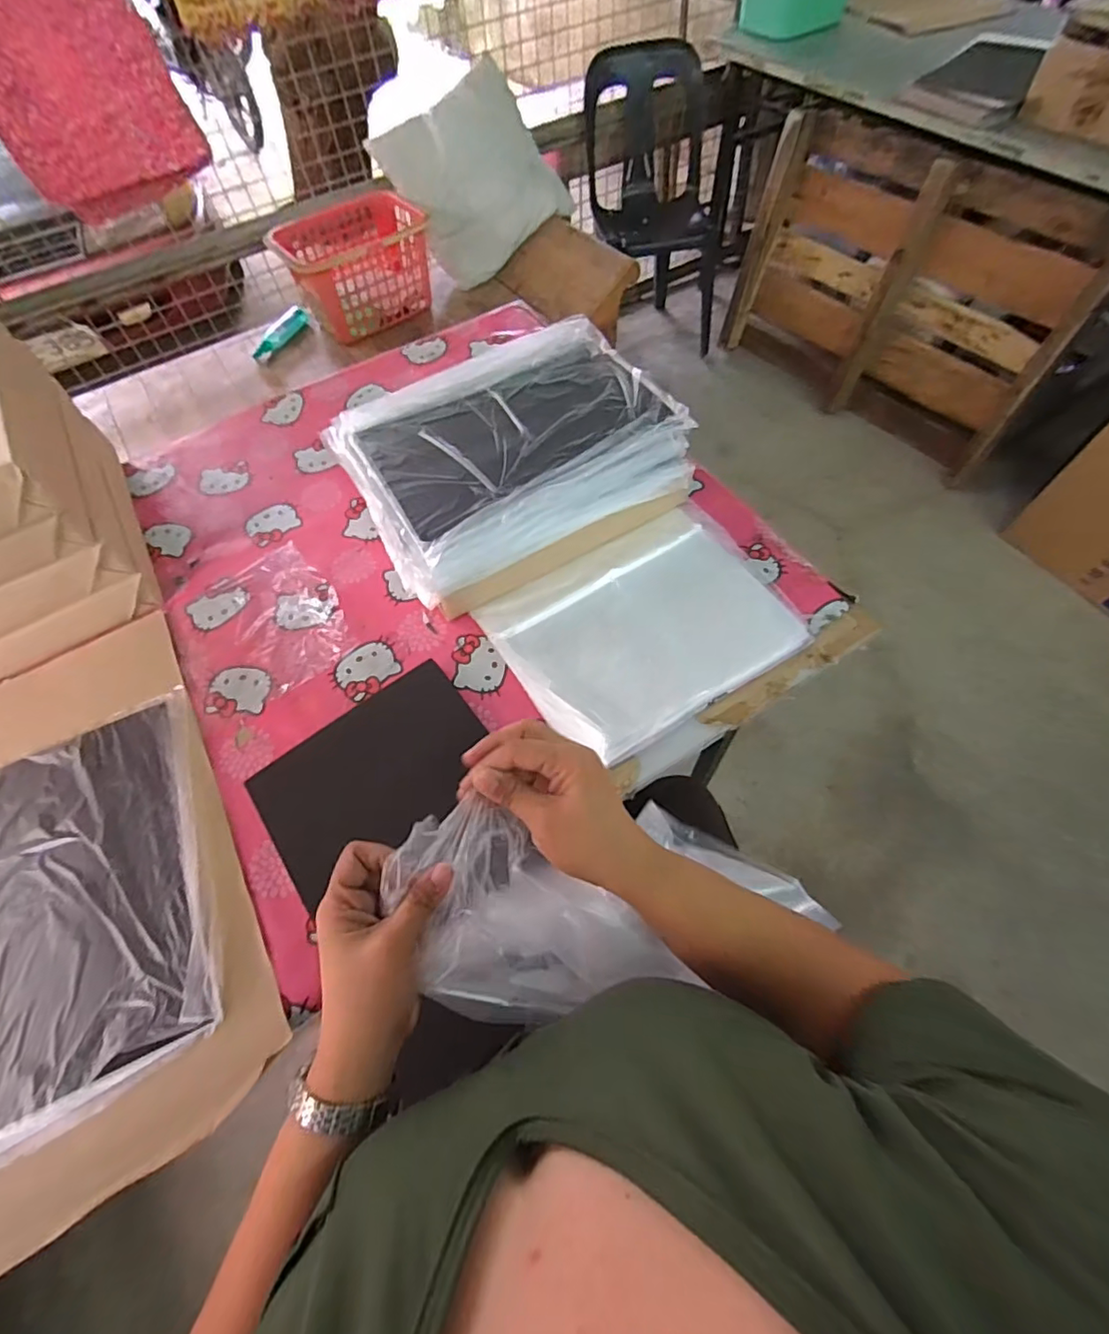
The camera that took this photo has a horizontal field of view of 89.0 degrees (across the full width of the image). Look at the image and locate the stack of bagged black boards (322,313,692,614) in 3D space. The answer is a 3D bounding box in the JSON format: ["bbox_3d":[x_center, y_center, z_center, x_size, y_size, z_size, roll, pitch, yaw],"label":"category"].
[{"bbox_3d":[-0.065,-0.292,0.796,0.404,0.126,0.333,-27,63,-11],"label":"stack of bagged black boards"}]

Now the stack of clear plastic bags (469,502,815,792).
[{"bbox_3d":[0.123,-0.042,0.719,0.351,0.021,0.307,-27,63,-11],"label":"stack of clear plastic bags"}]

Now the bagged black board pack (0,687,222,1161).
[{"bbox_3d":[-0.520,0.250,0.602,0.291,0.018,0.395,-25,63,-10],"label":"bagged black board pack"}]

